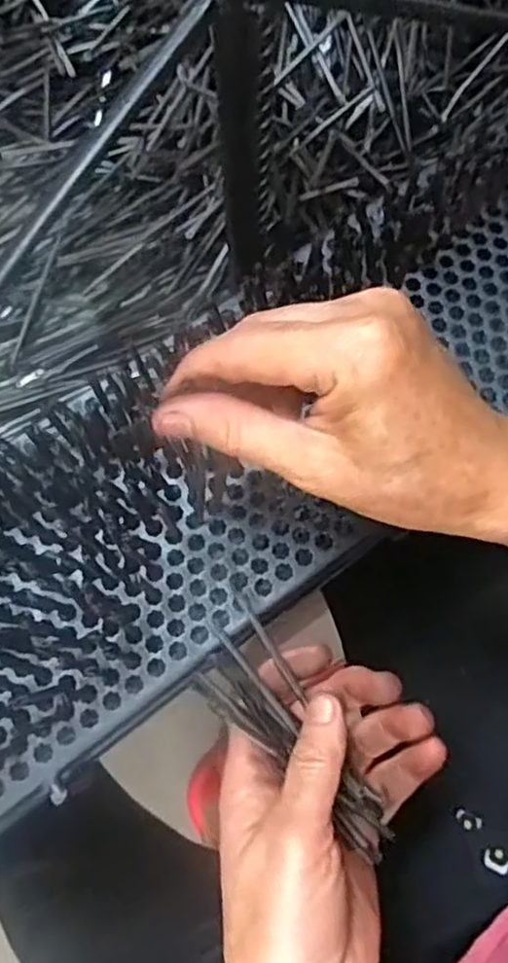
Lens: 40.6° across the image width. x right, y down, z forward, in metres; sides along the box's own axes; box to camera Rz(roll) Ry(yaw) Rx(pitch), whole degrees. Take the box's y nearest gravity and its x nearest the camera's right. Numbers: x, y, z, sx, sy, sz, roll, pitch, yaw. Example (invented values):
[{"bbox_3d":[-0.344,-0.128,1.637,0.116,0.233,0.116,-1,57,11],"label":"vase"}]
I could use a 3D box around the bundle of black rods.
[{"bbox_3d":[0.016,0.109,0.294,0.034,0.015,0.120,-34,82,-9],"label":"bundle of black rods"}]

